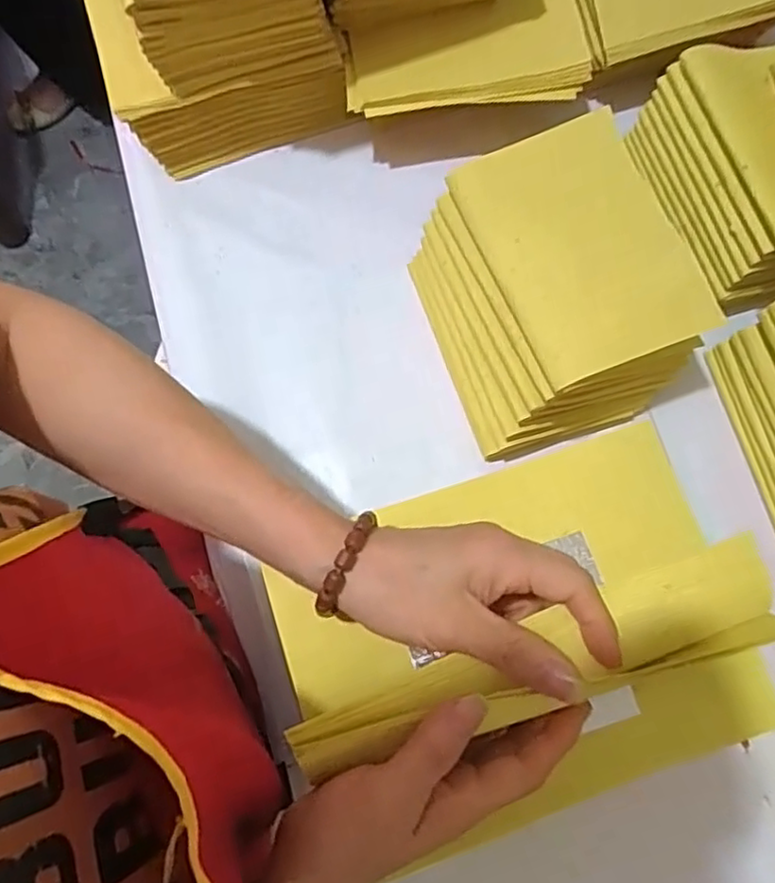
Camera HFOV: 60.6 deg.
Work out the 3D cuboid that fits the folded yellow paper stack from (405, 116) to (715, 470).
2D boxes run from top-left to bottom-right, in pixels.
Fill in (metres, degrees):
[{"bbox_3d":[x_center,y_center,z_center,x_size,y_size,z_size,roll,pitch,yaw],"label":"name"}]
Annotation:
[{"bbox_3d":[0.101,-0.094,0.425,0.128,0.102,0.174,-19,77,-5],"label":"folded yellow paper stack"}]

